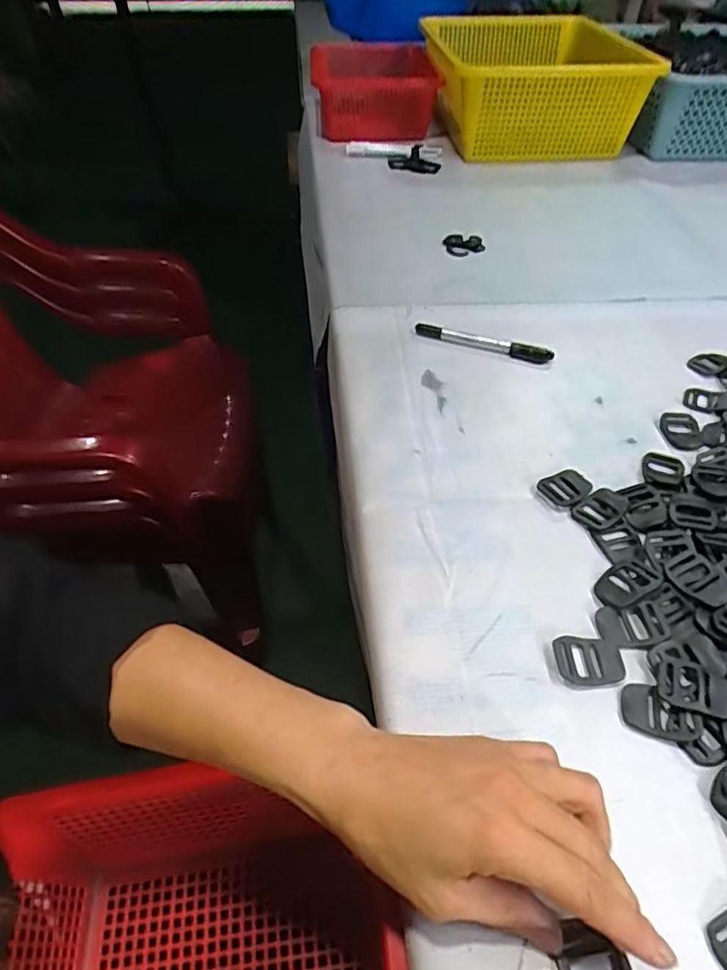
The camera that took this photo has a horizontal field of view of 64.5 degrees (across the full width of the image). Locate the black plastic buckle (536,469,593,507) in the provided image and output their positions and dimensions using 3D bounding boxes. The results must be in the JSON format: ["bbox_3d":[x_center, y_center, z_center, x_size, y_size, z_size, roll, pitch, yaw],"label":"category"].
[{"bbox_3d":[0.150,0.002,0.425,0.037,0.005,0.030,-27,53,-24],"label":"black plastic buckle"}]

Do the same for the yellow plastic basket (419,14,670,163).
[{"bbox_3d":[0.277,-0.729,1.036,0.294,0.115,0.457,0,47,-1],"label":"yellow plastic basket"}]

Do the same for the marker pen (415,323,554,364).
[{"bbox_3d":[0.113,-0.136,0.548,0.131,0.016,0.016,16,48,14],"label":"marker pen"}]

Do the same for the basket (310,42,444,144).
[{"bbox_3d":[0.014,-0.726,1.054,0.222,0.091,0.363,1,46,0],"label":"basket"}]

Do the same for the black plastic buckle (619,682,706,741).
[{"bbox_3d":[0.161,0.123,0.312,0.039,0.007,0.025,13,48,11],"label":"black plastic buckle"}]

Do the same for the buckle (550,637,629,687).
[{"bbox_3d":[0.131,0.102,0.332,0.037,0.004,0.029,-1,47,-2],"label":"buckle"}]

